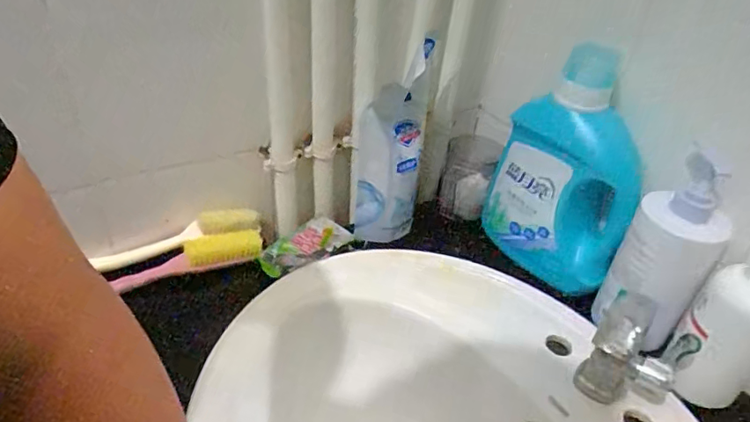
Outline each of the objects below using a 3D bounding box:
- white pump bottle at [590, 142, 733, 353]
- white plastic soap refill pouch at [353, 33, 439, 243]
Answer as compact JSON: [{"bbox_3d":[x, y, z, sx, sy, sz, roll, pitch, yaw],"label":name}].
[{"bbox_3d":[0.304,0.045,0.551,0.088,0.199,0.087,-25,46,-34],"label":"white pump bottle"},{"bbox_3d":[0.018,-0.061,0.666,0.085,0.179,0.066,2,37,-4],"label":"white plastic soap refill pouch"}]

